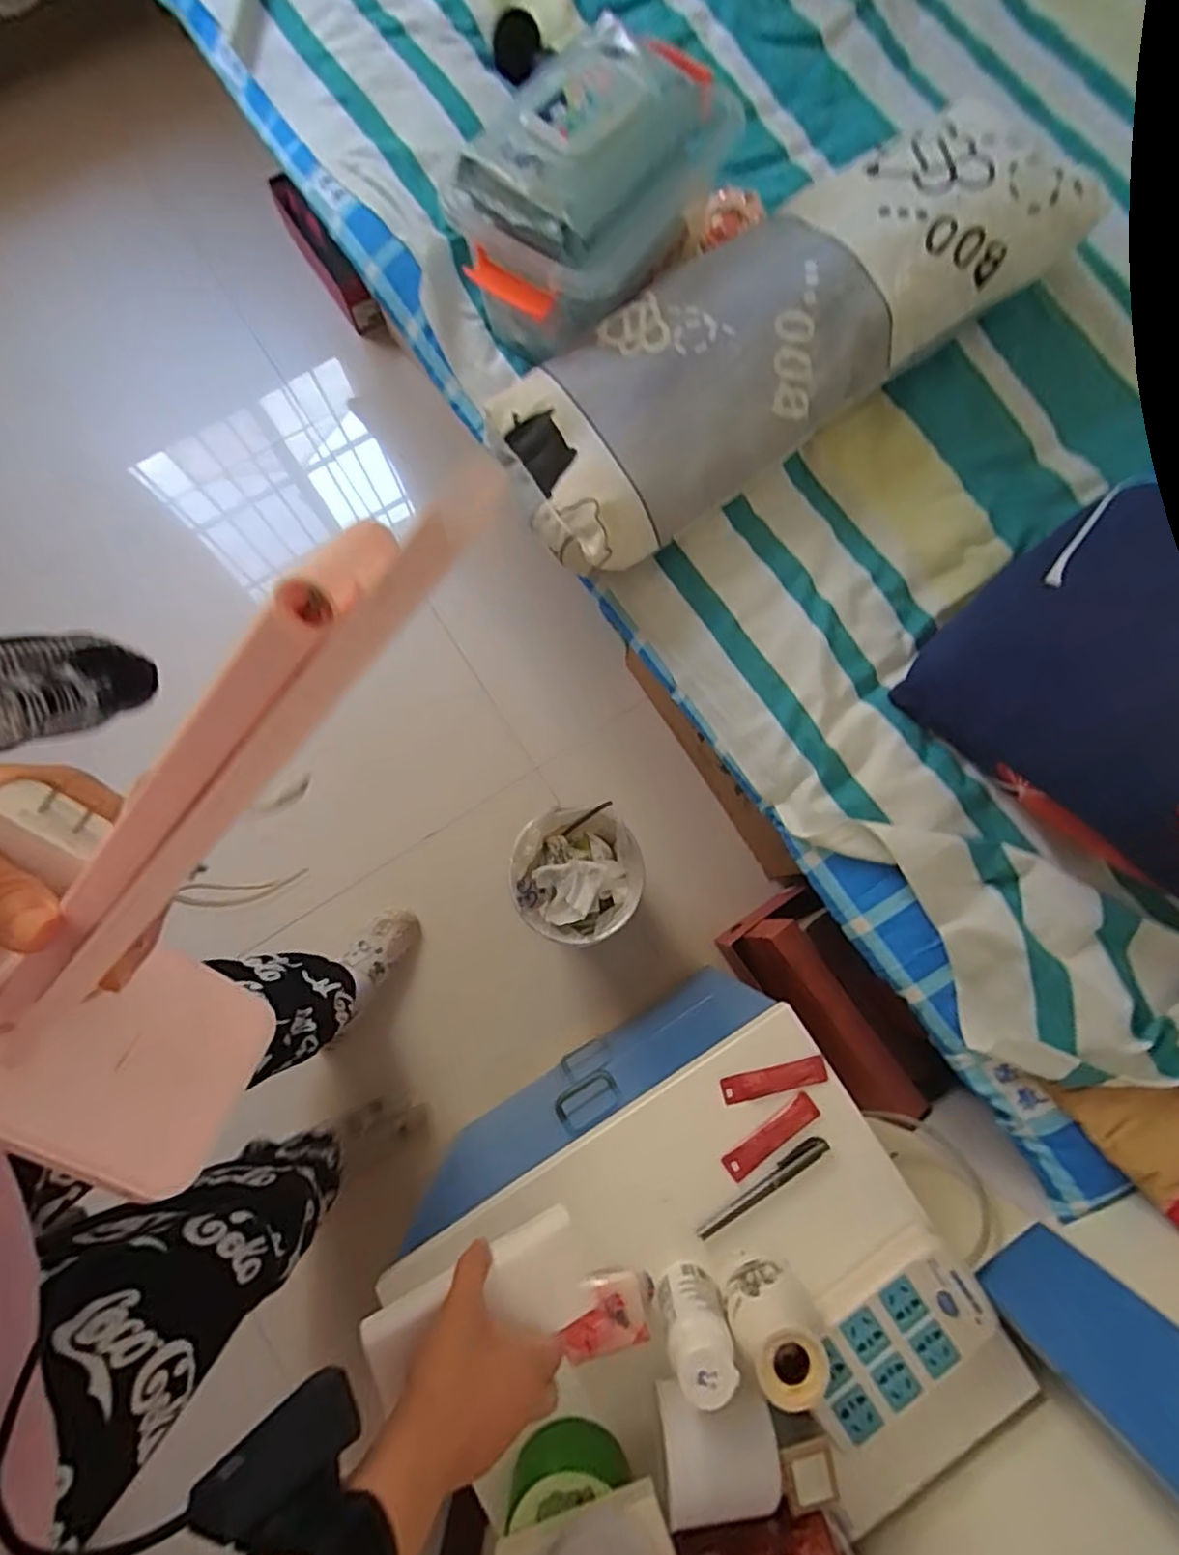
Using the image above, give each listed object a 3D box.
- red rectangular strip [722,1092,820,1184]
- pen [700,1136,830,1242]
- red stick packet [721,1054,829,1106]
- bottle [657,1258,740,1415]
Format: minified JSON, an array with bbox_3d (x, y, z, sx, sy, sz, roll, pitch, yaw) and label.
[{"bbox_3d":[0.165,0.326,0.588,0.097,0.004,0.025,-37,82,-6],"label":"red rectangular strip"},{"bbox_3d":[0.155,0.367,0.579,0.136,0.010,0.016,-36,82,-6],"label":"pen"},{"bbox_3d":[0.170,0.278,0.596,0.096,0.006,0.024,-13,80,-2],"label":"red stick packet"},{"bbox_3d":[0.084,0.432,0.510,0.048,0.097,0.045,-13,80,-2],"label":"bottle"}]

